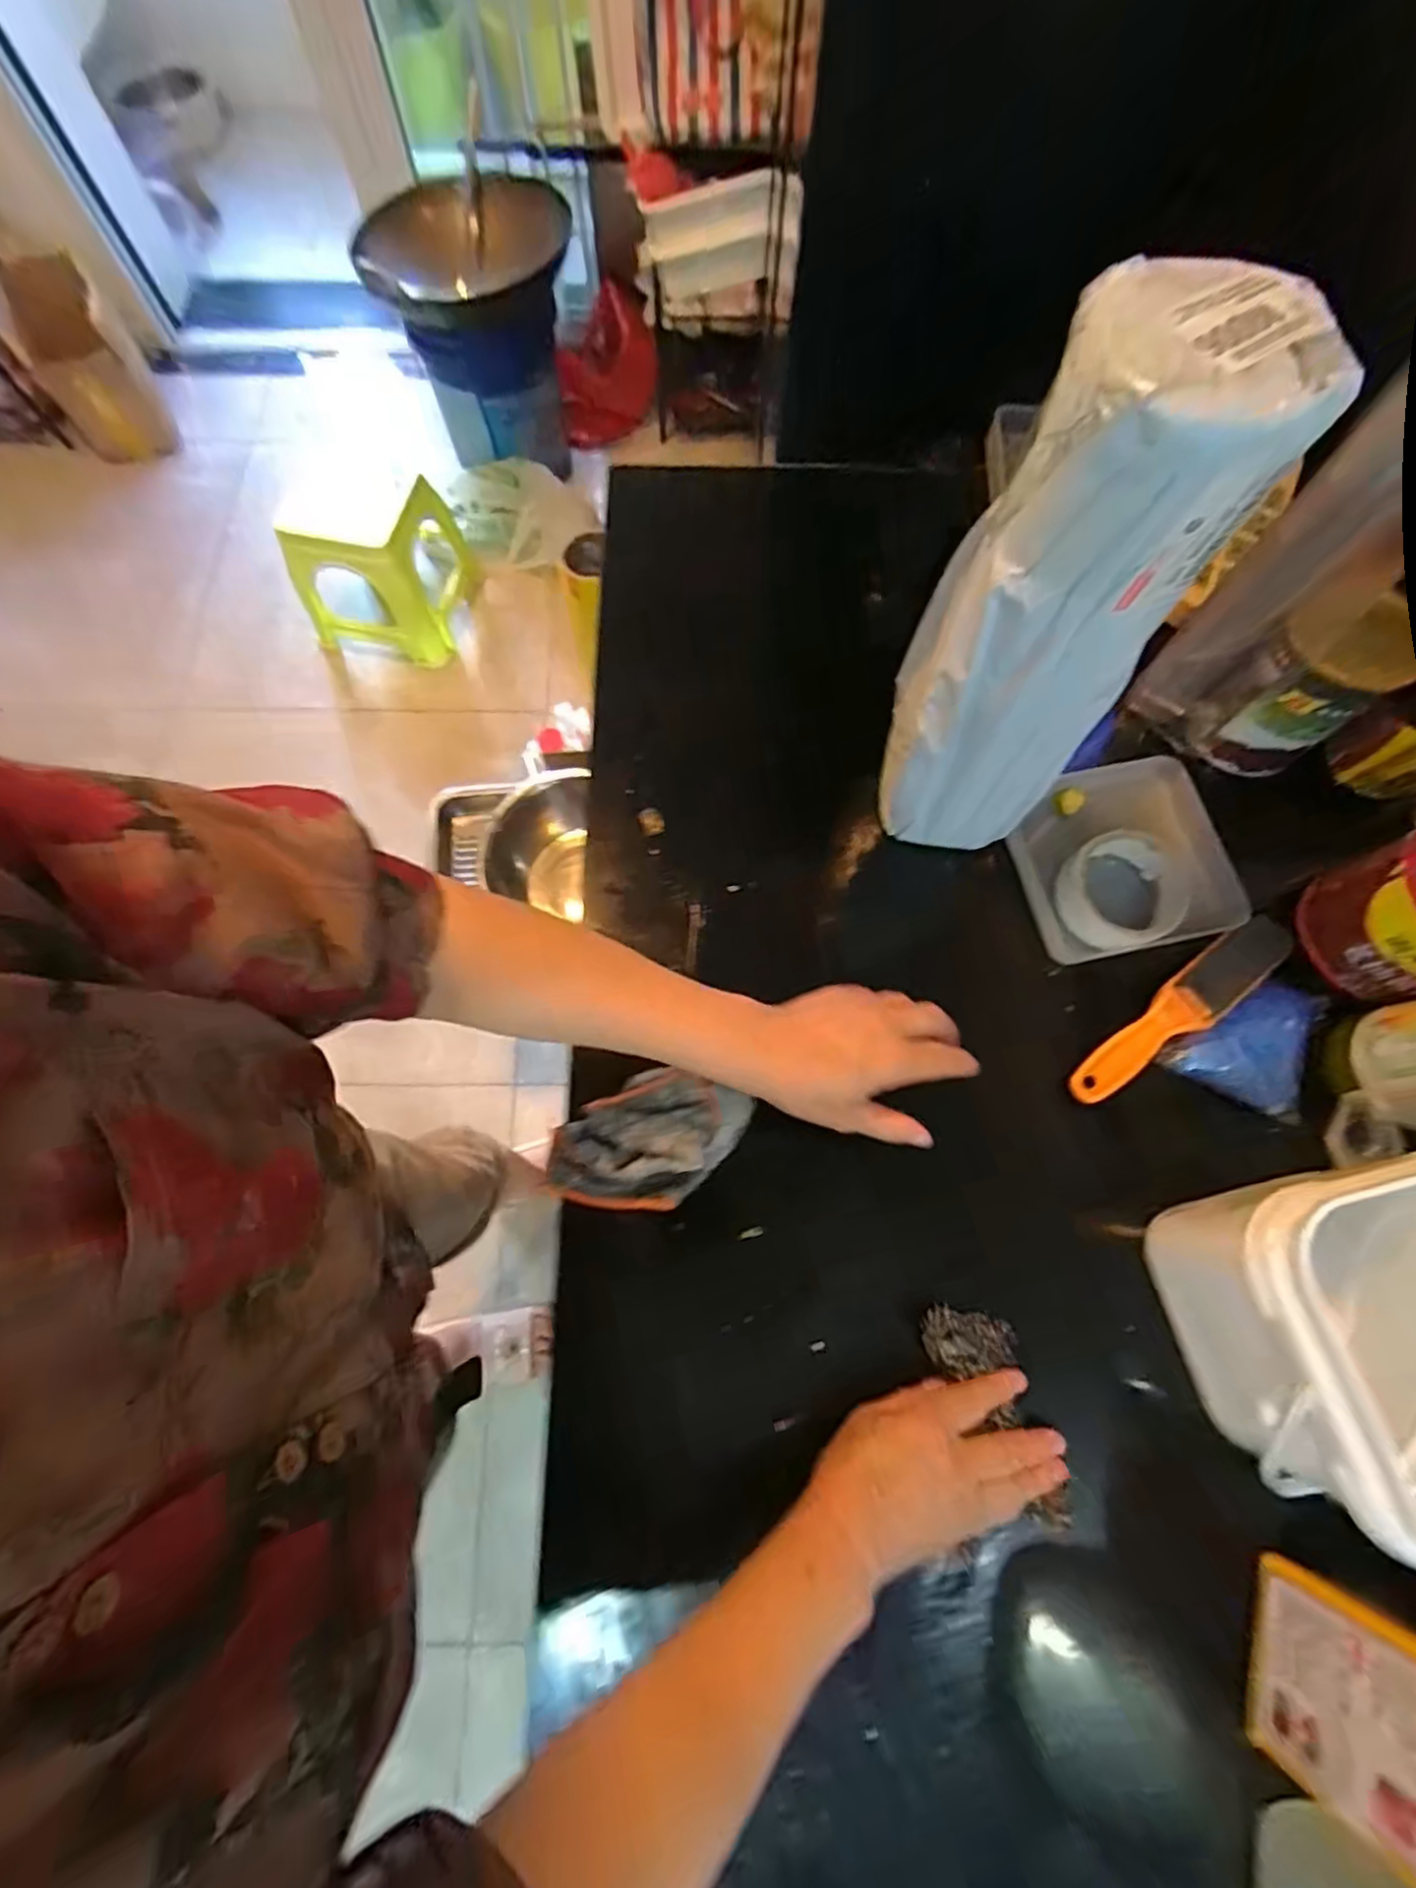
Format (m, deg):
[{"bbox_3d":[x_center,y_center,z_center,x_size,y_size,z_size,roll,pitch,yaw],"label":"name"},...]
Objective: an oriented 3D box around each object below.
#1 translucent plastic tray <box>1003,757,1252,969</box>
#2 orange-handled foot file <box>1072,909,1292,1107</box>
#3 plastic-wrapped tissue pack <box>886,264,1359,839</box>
[{"bbox_3d":[0.340,-0.071,0.579,0.164,0.027,0.156,-13,72,-5],"label":"translucent plastic tray"},{"bbox_3d":[0.356,0.050,0.530,0.210,0.017,0.040,-36,75,-11],"label":"orange-handled foot file"},{"bbox_3d":[0.185,-0.172,0.416,0.114,0.325,0.084,15,72,5],"label":"plastic-wrapped tissue pack"}]

